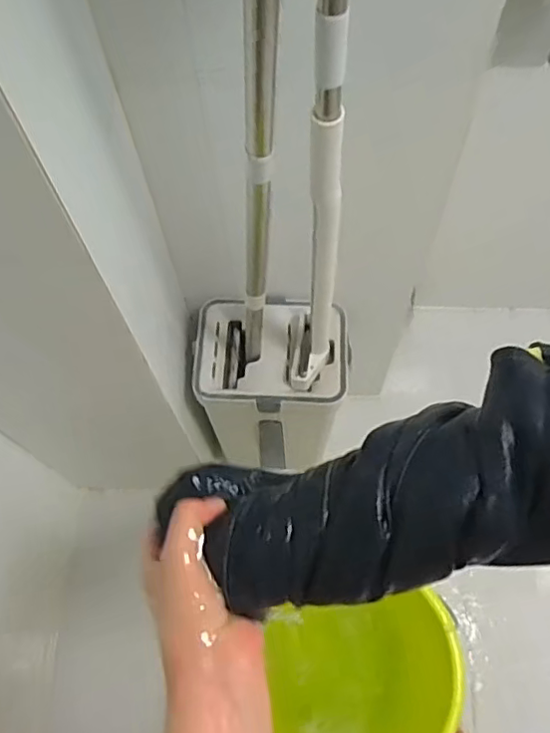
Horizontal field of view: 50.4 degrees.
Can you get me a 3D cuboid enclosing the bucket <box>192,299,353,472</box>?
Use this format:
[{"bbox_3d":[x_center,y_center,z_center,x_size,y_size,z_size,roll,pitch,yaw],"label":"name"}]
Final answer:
[{"bbox_3d":[0.001,0.049,1.063,0.241,0.374,0.178,5,64,6],"label":"bucket"}]

